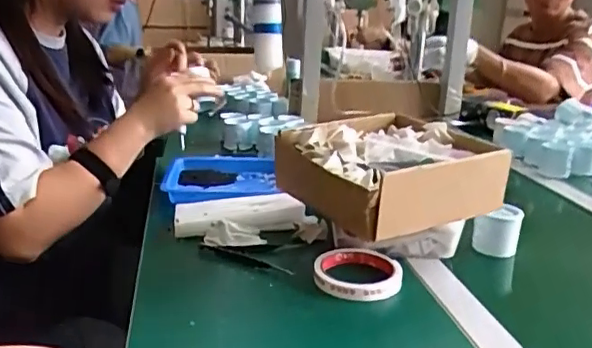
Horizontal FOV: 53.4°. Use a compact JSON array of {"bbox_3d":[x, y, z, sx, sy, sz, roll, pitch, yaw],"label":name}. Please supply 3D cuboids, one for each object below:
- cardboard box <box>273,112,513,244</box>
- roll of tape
[{"bbox_3d":[0.103,-0.007,0.676,0.199,0.079,0.206,-6,18,-28],"label":"cardboard box"},{"bbox_3d":[0.066,0.104,0.635,0.091,0.020,0.096,5,16,5],"label":"roll of tape"}]

